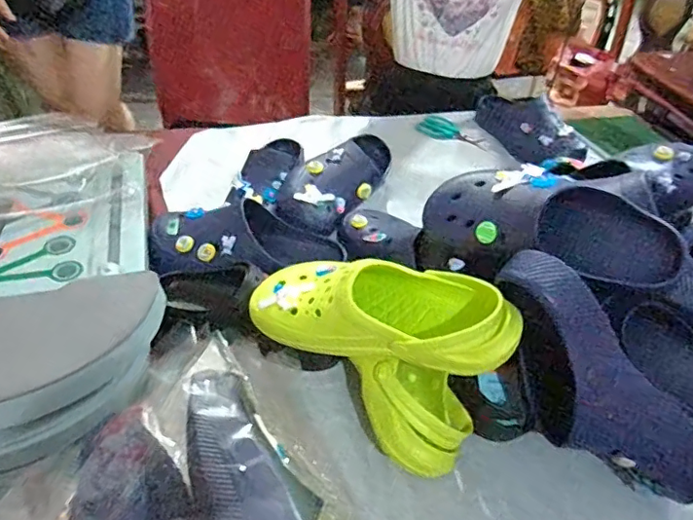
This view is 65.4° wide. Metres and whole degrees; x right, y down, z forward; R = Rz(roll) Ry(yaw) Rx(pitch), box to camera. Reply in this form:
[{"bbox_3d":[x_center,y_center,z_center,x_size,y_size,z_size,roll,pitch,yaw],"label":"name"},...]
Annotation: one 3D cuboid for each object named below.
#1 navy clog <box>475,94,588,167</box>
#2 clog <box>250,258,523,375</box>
[{"bbox_3d":[0.361,-0.266,1.082,0.120,0.080,0.256,-11,44,-17],"label":"navy clog"},{"bbox_3d":[0.029,0.046,0.564,0.287,0.081,0.103,6,40,21],"label":"clog"}]

